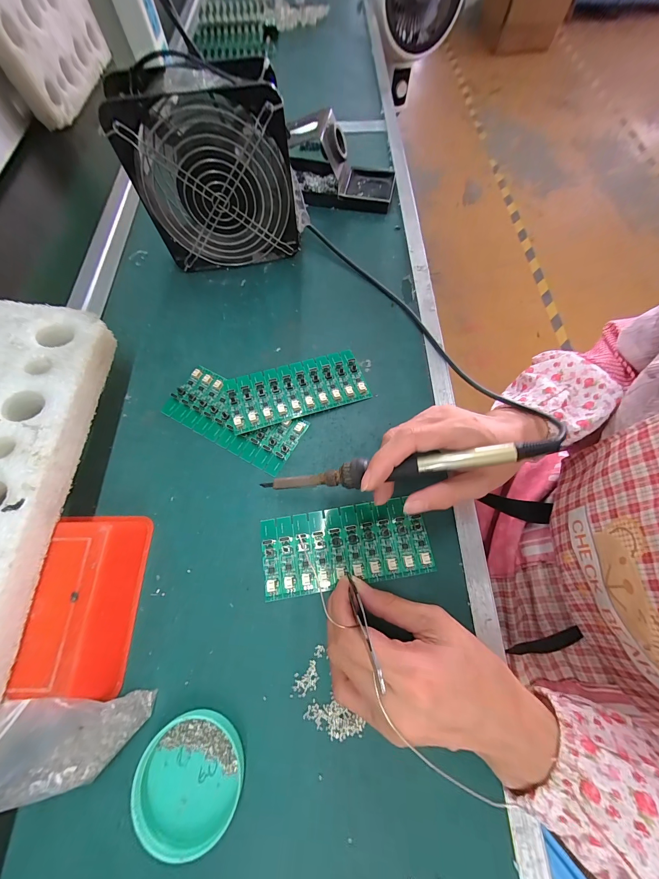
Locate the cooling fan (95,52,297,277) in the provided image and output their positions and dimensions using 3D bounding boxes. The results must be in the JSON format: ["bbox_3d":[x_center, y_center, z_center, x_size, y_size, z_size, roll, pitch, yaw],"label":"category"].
[{"bbox_3d":[-0.113,-0.270,0.314,0.157,0.155,0.058,-10,69,-3],"label":"cooling fan"}]

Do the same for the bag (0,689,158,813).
[{"bbox_3d":[-0.161,0.178,0.171,0.018,0.094,0.062,26,67,37],"label":"bag"}]

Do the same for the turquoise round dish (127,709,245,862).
[{"bbox_3d":[-0.091,0.221,0.195,0.066,0.013,0.065,0,68,1],"label":"turquoise round dish"}]

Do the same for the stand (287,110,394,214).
[{"bbox_3d":[0.010,-0.372,0.399,0.159,0.072,0.082,7,69,4],"label":"stand"}]

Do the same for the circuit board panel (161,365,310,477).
[{"bbox_3d":[-0.096,-0.023,0.294,0.137,0.007,0.063,29,72,12],"label":"circuit board panel"}]

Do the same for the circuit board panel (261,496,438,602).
[{"bbox_3d":[0.014,0.089,0.250,0.138,0.006,0.063,-7,68,-1],"label":"circuit board panel"}]

